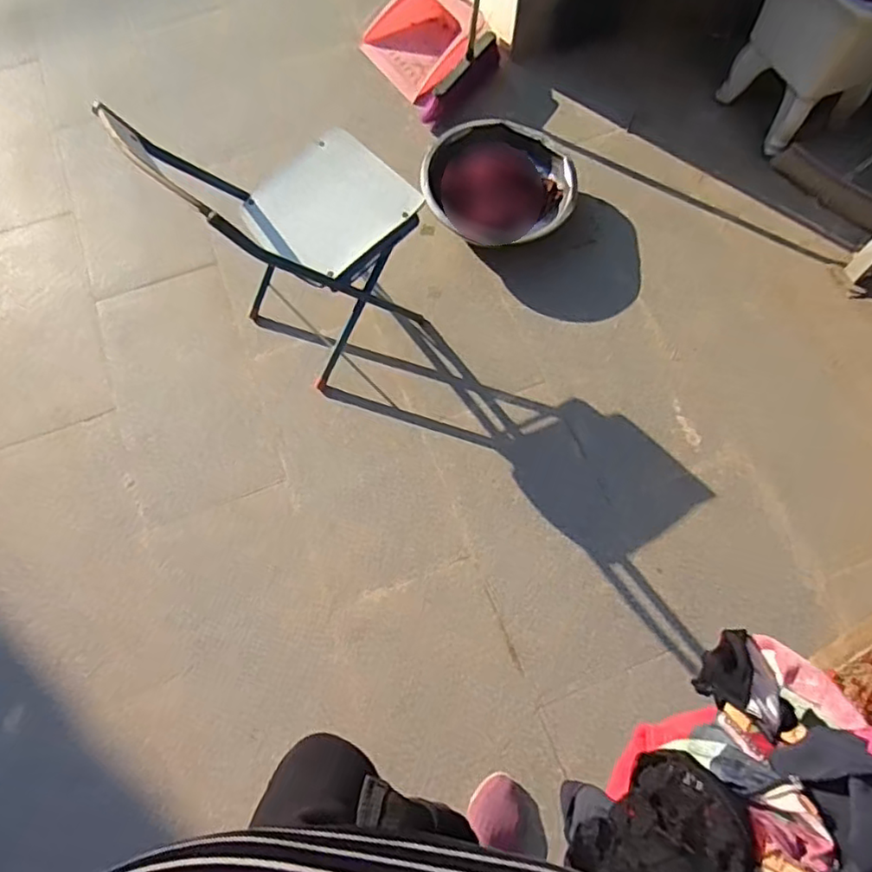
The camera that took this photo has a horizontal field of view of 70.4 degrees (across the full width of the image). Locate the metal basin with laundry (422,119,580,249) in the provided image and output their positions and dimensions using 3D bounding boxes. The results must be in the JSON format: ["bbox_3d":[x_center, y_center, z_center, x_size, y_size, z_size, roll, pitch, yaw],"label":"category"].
[{"bbox_3d":[0.158,-0.615,1.527,0.370,0.098,0.324,-3,69,1],"label":"metal basin with laundry"}]

